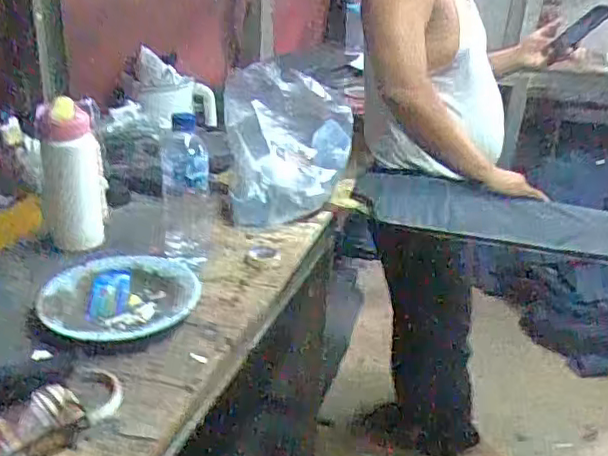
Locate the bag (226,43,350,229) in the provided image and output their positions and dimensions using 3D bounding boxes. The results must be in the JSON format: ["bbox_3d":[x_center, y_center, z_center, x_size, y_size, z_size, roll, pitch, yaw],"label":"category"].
[{"bbox_3d":[-0.029,-0.148,1.082,0.220,0.266,0.151,-6,26,-21],"label":"bag"}]

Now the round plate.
[{"bbox_3d":[-0.230,0.087,0.798,0.192,0.026,0.170,-4,26,-18],"label":"round plate"}]

